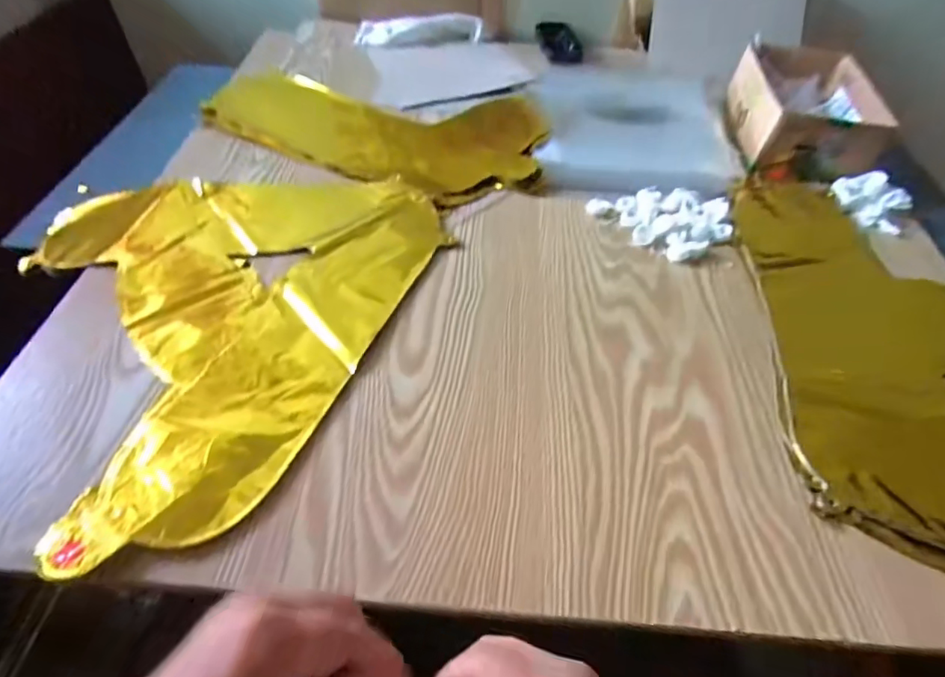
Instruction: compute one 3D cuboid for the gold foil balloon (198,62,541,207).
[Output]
[{"bbox_3d":[-0.111,-0.265,0.639,0.412,0.030,0.216,23,53,16],"label":"gold foil balloon"}]

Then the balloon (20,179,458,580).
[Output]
[{"bbox_3d":[-0.171,-0.042,0.446,0.323,0.016,0.364,-22,54,-19],"label":"balloon"}]

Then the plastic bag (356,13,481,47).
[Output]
[{"bbox_3d":[-0.078,-0.451,0.780,0.181,0.025,0.063,-4,50,-5],"label":"plastic bag"}]

